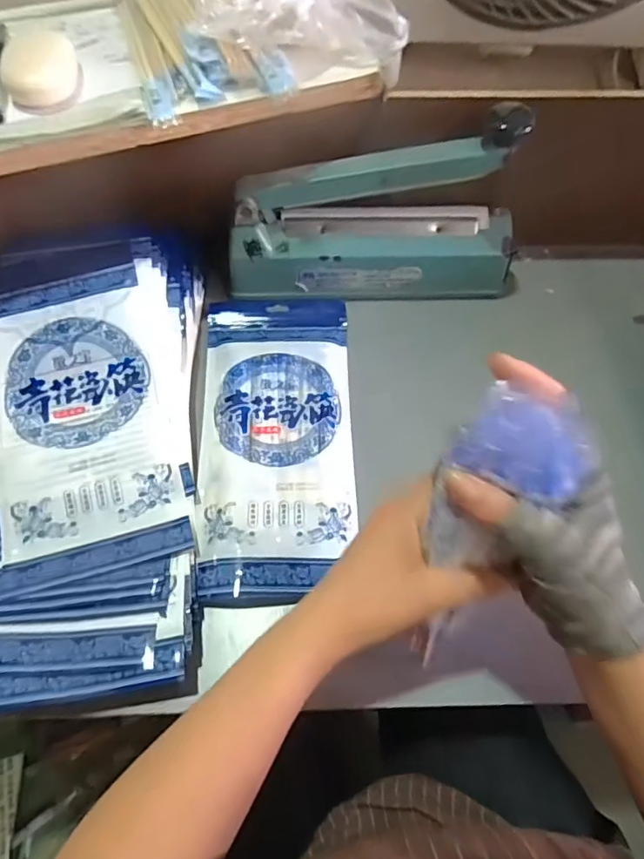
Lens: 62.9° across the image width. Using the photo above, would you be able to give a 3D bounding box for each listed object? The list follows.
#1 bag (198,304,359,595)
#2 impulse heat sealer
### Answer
[{"bbox_3d":[-0.043,-0.002,0.499,0.143,0.018,0.314,0,60,-2],"label":"bag"},{"bbox_3d":[0.055,-0.213,0.536,0.299,0.161,0.064,-2,60,-2],"label":"impulse heat sealer"}]

